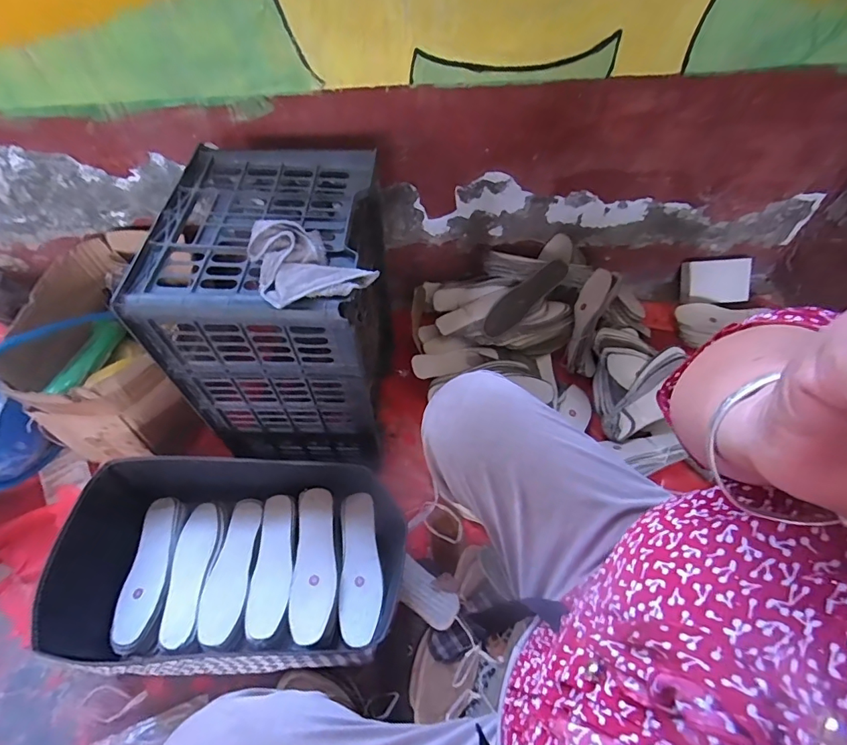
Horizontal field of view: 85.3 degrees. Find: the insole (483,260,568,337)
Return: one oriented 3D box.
[{"bbox_3d":[0.219,-0.164,1.003,0.216,0.060,0.018,-45,19,11],"label":"insole"}]

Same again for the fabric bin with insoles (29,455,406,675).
[{"bbox_3d":[-0.298,0.294,0.711,0.502,0.153,0.275,-1,56,0],"label":"fabric bin with insoles"}]

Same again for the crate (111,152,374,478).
[{"bbox_3d":[-0.217,-0.085,0.774,0.271,0.410,0.324,-1,56,1],"label":"crate"}]

